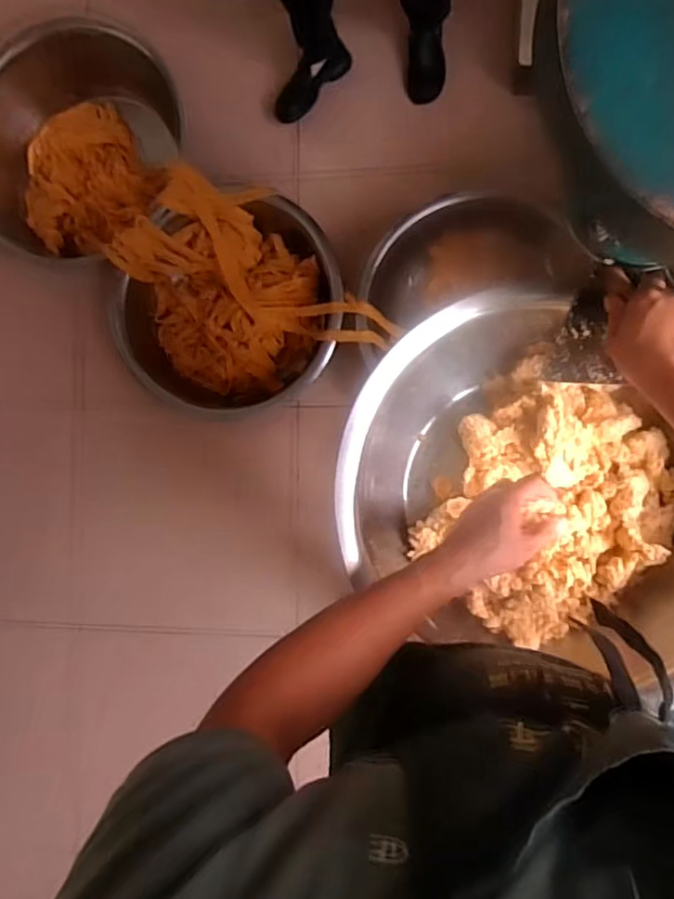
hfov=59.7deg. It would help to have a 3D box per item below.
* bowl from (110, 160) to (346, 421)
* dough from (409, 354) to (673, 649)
[{"bbox_3d":[-0.250,-0.353,1.432,0.522,0.193,0.500,0,89,7],"label":"bowl"},{"bbox_3d":[0.259,0.070,0.717,0.260,0.072,0.308,29,92,7],"label":"dough"}]

